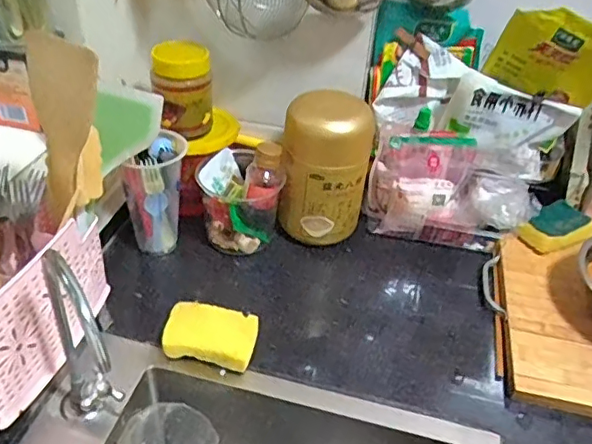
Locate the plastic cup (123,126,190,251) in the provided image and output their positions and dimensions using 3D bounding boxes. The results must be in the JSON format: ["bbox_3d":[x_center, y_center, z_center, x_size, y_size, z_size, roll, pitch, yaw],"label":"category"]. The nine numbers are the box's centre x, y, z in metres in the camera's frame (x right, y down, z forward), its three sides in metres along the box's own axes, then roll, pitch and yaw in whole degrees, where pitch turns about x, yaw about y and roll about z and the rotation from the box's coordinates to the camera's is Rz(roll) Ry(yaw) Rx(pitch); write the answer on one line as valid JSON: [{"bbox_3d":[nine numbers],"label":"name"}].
[{"bbox_3d":[-0.174,-0.037,0.719,0.071,0.143,0.076,4,38,-3],"label":"plastic cup"}]

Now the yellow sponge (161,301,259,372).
[{"bbox_3d":[-0.093,0.126,0.631,0.099,0.034,0.062,9,38,5],"label":"yellow sponge"}]

